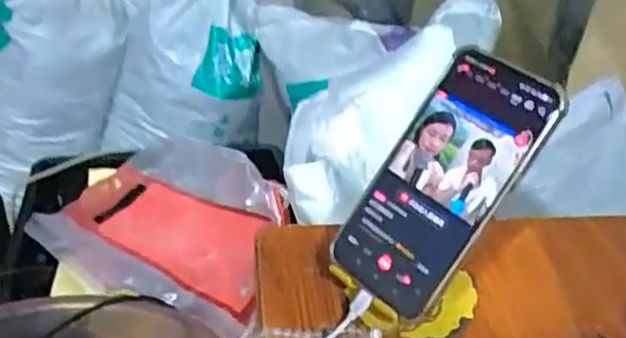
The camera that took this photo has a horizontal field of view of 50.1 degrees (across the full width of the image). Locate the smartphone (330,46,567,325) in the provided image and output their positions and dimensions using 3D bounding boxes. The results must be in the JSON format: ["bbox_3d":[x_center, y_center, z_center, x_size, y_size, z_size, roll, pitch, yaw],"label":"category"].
[{"bbox_3d":[0.081,0.008,0.424,0.082,0.168,0.012,36,5,36],"label":"smartphone"}]

